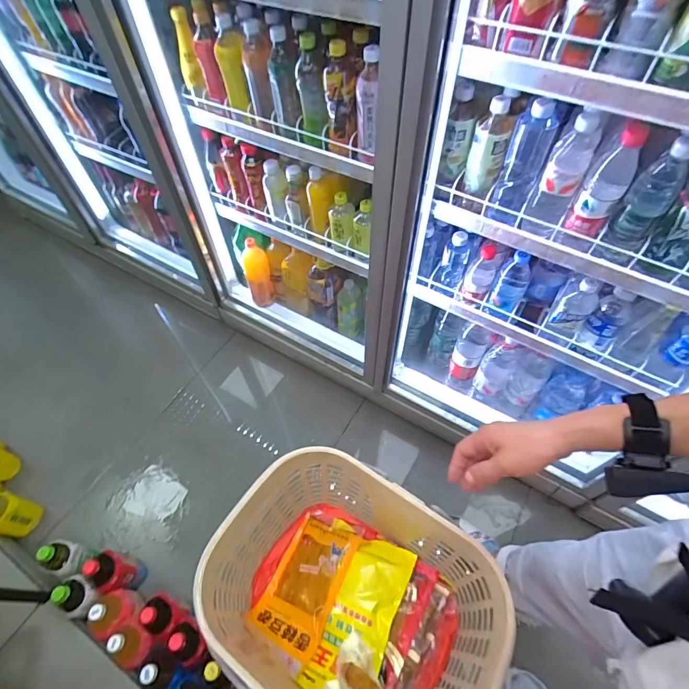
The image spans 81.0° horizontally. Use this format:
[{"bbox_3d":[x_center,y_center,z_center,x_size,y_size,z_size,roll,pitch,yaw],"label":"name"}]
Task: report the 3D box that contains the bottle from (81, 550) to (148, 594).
[{"bbox_3d":[-0.588,0.586,1.041,0.085,0.185,0.088,10,56,8],"label":"bottle"}]

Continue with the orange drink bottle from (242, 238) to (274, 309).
[{"bbox_3d":[-0.293,-0.245,1.356,0.082,0.270,0.075,-15,57,-9],"label":"orange drink bottle"}]

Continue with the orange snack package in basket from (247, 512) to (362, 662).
[{"bbox_3d":[-0.065,0.410,0.704,0.115,0.047,0.191,22,59,15],"label":"orange snack package in basket"}]

